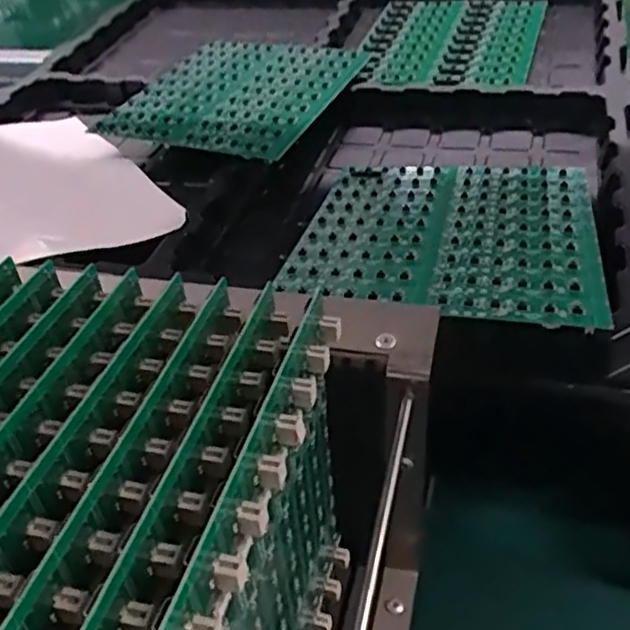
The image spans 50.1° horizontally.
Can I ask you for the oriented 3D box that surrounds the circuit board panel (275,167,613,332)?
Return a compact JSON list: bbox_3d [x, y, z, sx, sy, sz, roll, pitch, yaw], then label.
[{"bbox_3d":[0.079,-0.052,0.404,0.165,0.004,0.190,4,34,15],"label":"circuit board panel"}]

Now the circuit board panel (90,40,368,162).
[{"bbox_3d":[-0.063,-0.188,0.564,0.156,0.010,0.188,13,46,19],"label":"circuit board panel"}]

